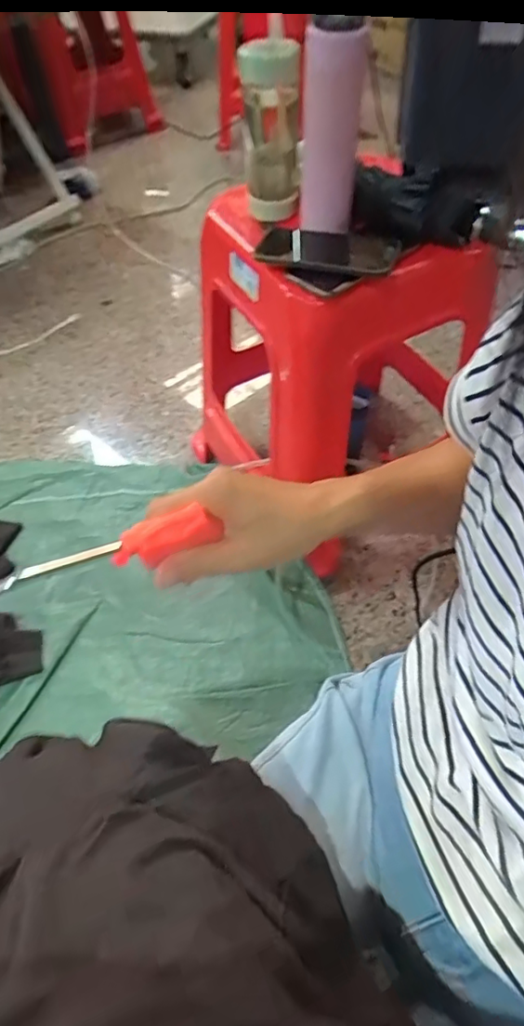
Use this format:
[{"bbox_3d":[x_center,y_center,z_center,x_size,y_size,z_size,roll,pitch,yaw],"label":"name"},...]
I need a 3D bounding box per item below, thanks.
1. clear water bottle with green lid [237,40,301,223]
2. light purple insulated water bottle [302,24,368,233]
[{"bbox_3d":[0.011,-0.437,0.662,0.069,0.177,0.057,0,54,3],"label":"clear water bottle with green lid"},{"bbox_3d":[0.075,-0.410,0.619,0.063,0.179,0.059,4,54,6],"label":"light purple insulated water bottle"}]

